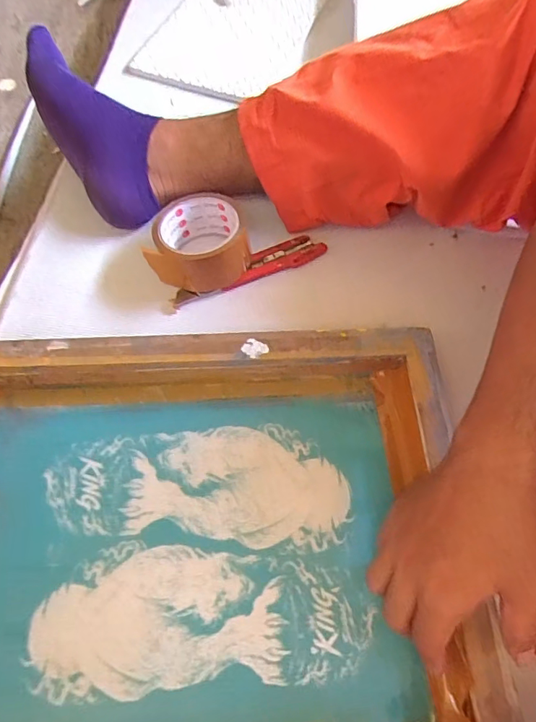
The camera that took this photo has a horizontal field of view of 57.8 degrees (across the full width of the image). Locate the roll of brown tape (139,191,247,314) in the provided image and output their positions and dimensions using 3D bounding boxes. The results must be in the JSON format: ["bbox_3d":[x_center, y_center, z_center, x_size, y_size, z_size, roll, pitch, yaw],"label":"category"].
[{"bbox_3d":[-0.075,-0.123,0.505,0.103,0.056,0.099,1,64,-2],"label":"roll of brown tape"}]

